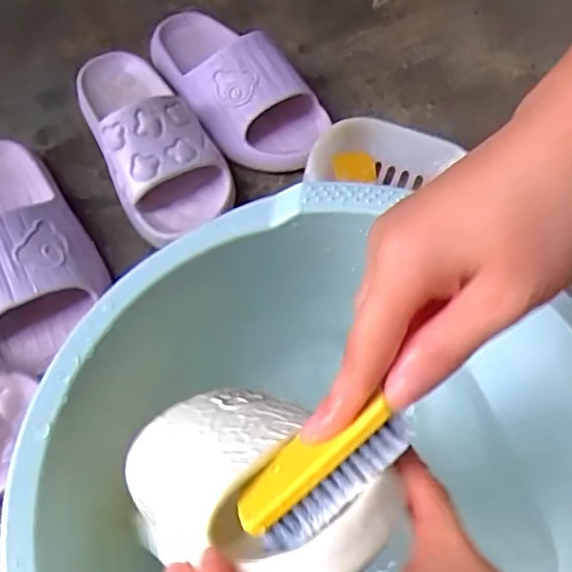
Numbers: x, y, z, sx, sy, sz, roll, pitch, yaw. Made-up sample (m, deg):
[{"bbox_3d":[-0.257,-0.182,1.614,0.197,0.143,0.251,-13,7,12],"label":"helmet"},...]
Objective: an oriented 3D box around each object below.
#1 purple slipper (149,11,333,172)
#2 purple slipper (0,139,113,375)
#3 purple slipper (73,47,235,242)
[{"bbox_3d":[-0.058,-0.222,0.638,0.111,0.073,0.245,-33,66,-18],"label":"purple slipper"},{"bbox_3d":[-0.234,-0.047,0.533,0.105,0.071,0.229,-24,64,-14],"label":"purple slipper"},{"bbox_3d":[-0.138,-0.155,0.594,0.103,0.075,0.237,-27,65,-15],"label":"purple slipper"}]

